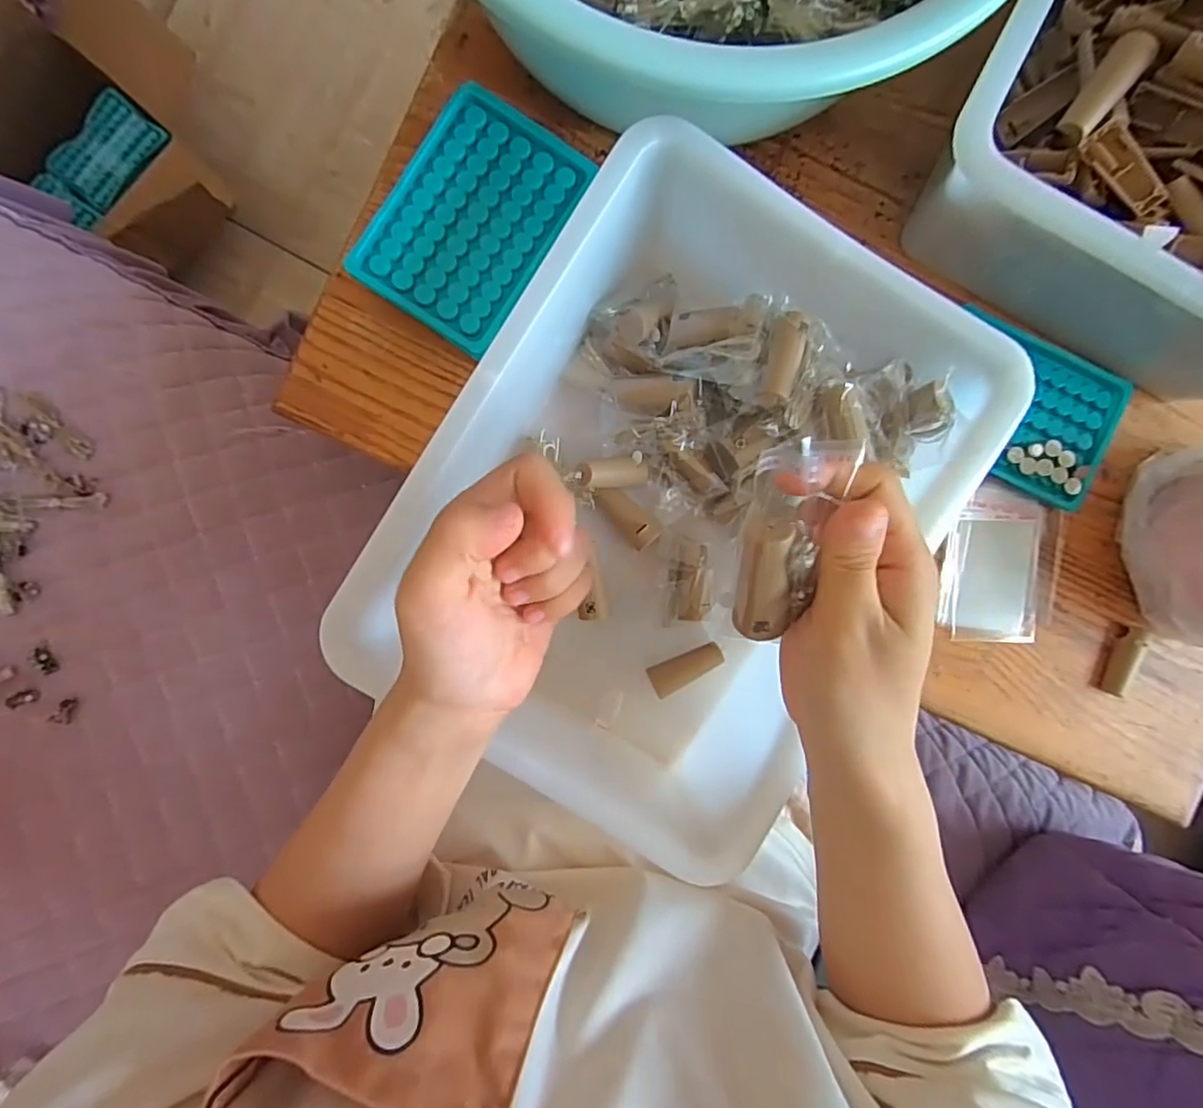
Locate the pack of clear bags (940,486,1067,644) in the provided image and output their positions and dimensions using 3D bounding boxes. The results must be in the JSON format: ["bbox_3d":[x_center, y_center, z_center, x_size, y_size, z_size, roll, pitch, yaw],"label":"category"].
[{"bbox_3d":[0.280,0.010,0.415,0.083,0.011,0.103,5,90,-4],"label":"pack of clear bags"}]

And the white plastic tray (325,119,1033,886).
[{"bbox_3d":[0.042,-0.027,0.353,0.250,0.103,0.316,31,89,-4],"label":"white plastic tray"}]

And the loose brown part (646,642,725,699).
[{"bbox_3d":[0.056,0.075,0.397,0.050,0.018,0.019,-26,92,-3],"label":"loose brown part"}]

